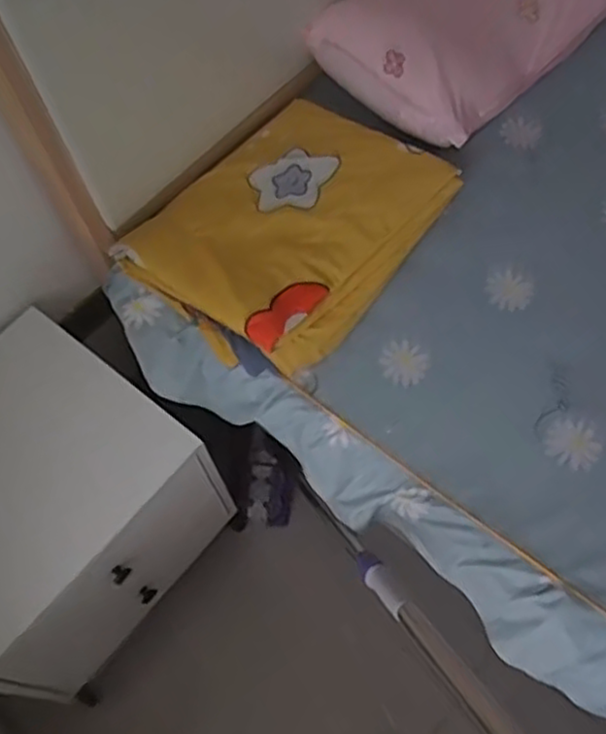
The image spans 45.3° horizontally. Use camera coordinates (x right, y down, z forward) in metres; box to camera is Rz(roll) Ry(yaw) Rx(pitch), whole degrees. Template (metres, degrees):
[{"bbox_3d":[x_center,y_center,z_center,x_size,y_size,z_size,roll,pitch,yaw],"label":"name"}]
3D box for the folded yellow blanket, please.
[{"bbox_3d":[-0.018,-0.231,1.140,0.360,0.096,0.453,37,70,18],"label":"folded yellow blanket"}]

